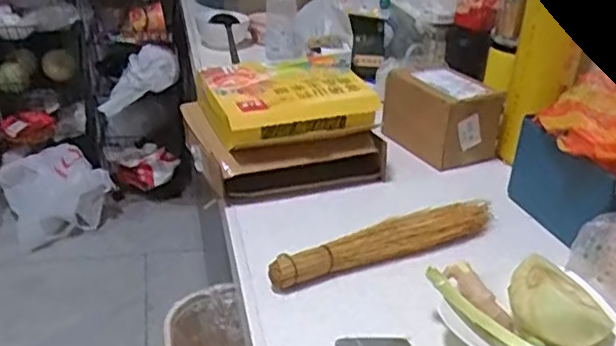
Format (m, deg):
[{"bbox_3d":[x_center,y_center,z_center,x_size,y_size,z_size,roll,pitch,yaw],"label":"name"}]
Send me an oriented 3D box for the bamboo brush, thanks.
[{"bbox_3d":[0.107,0.088,0.848,0.349,0.036,0.052,-12,32,-28],"label":"bamboo brush"}]

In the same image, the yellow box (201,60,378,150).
[{"bbox_3d":[-0.034,-0.118,1.029,0.259,0.068,0.179,-7,30,-20],"label":"yellow box"}]

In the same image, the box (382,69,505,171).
[{"bbox_3d":[0.232,-0.109,1.145,0.132,0.129,0.189,-9,30,-23],"label":"box"}]

